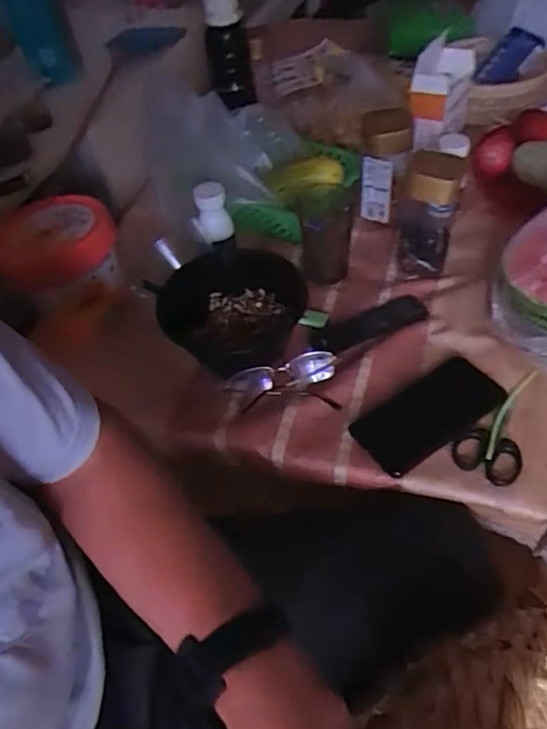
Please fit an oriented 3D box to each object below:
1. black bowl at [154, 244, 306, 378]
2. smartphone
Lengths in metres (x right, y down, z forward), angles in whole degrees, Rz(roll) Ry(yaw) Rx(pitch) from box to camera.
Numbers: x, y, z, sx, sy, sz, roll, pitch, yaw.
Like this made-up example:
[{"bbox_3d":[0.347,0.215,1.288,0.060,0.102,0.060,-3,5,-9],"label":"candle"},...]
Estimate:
[{"bbox_3d":[-0.049,-0.069,0.666,0.170,0.052,0.154,16,54,19],"label":"black bowl"},{"bbox_3d":[0.166,0.052,0.591,0.160,0.008,0.076,-30,54,-18],"label":"smartphone"}]

